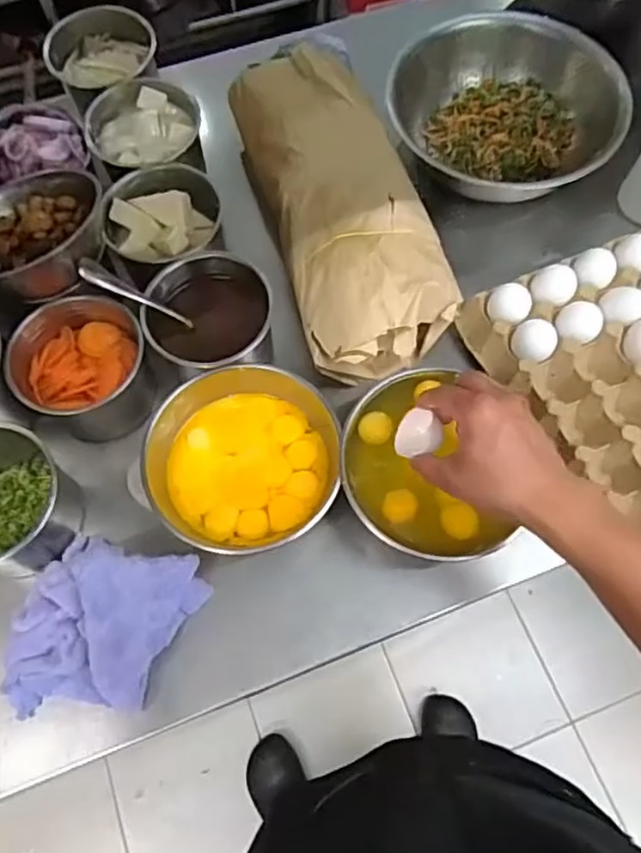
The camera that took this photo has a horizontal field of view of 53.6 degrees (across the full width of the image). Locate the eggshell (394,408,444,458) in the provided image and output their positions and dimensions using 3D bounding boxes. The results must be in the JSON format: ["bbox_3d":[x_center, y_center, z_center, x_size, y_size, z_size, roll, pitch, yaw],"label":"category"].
[{"bbox_3d":[0.078,0.007,0.502,0.034,0.026,0.035,0,67,0],"label":"eggshell"}]

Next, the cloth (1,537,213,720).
[{"bbox_3d":[-0.183,0.165,0.520,0.141,0.062,0.140,12,68,5],"label":"cloth"}]

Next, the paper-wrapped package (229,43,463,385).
[{"bbox_3d":[0.019,-0.240,0.667,0.148,0.096,0.388,-15,68,-6],"label":"paper-wrapped package"}]

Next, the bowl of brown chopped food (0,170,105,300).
[{"bbox_3d":[-0.268,-0.178,0.596,0.116,0.064,0.139,41,73,15],"label":"bowl of brown chopped food"}]

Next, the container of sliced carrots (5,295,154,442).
[{"bbox_3d":[-0.222,-0.058,0.603,0.117,0.087,0.120,0,67,0],"label":"container of sliced carrots"}]

